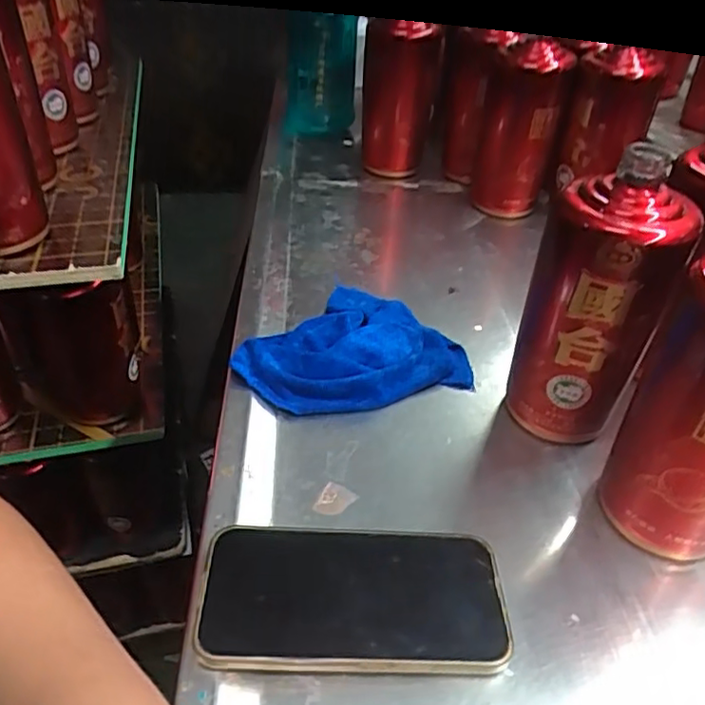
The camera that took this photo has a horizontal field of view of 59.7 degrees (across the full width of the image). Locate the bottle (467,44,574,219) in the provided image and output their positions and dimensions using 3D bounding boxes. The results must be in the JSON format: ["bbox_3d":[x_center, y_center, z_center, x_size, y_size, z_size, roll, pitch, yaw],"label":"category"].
[{"bbox_3d":[0.175,-0.231,0.659,0.083,0.191,0.081,5,38,9],"label":"bottle"}]

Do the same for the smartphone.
[{"bbox_3d":[0.000,0.129,0.328,0.157,0.013,0.079,3,38,-3],"label":"smartphone"}]

